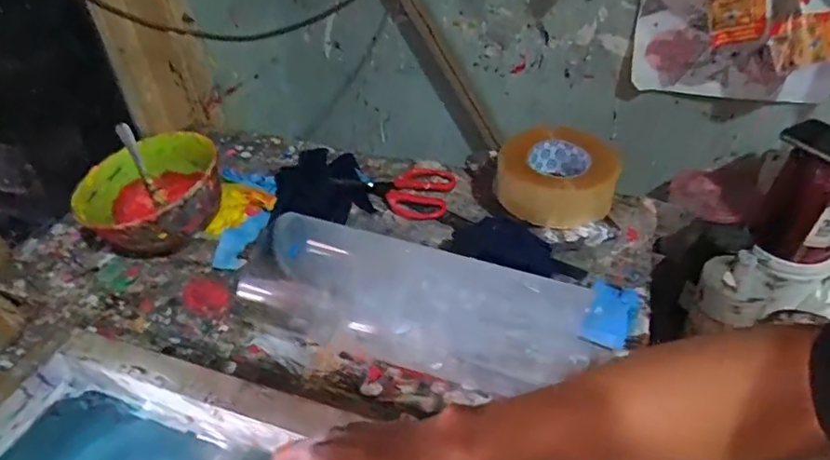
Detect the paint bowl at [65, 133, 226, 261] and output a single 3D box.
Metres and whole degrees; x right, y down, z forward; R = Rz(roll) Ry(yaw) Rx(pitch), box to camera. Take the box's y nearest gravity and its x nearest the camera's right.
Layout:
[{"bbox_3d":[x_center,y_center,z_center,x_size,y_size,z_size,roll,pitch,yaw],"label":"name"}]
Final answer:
[{"bbox_3d":[-0.323,-0.037,0.681,0.160,0.097,0.178,-16,42,-14],"label":"paint bowl"}]

